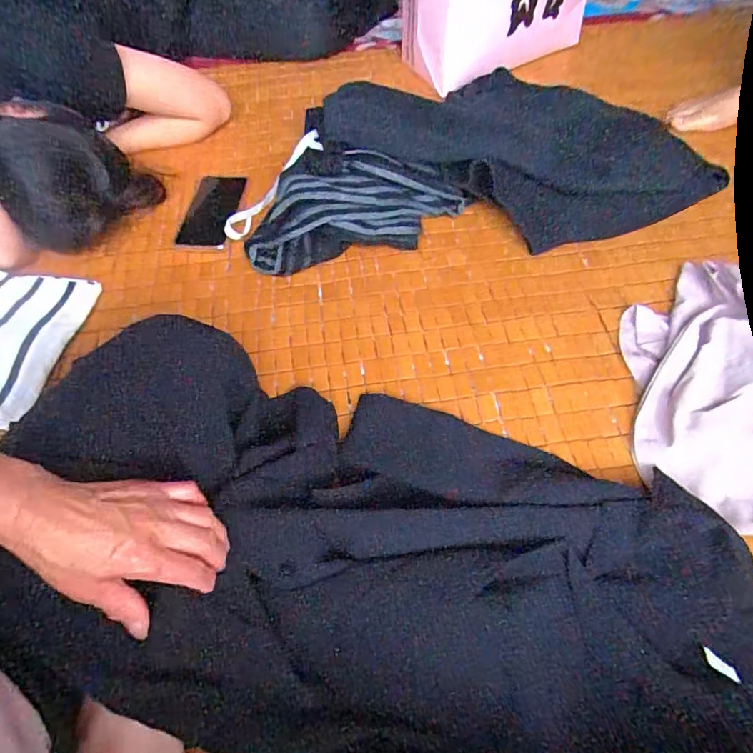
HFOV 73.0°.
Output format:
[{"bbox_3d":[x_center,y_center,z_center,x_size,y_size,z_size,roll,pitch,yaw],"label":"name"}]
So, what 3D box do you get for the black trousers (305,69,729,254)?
[{"bbox_3d":[0.213,-0.369,0.765,0.552,0.129,0.319,23,59,18],"label":"black trousers"}]

